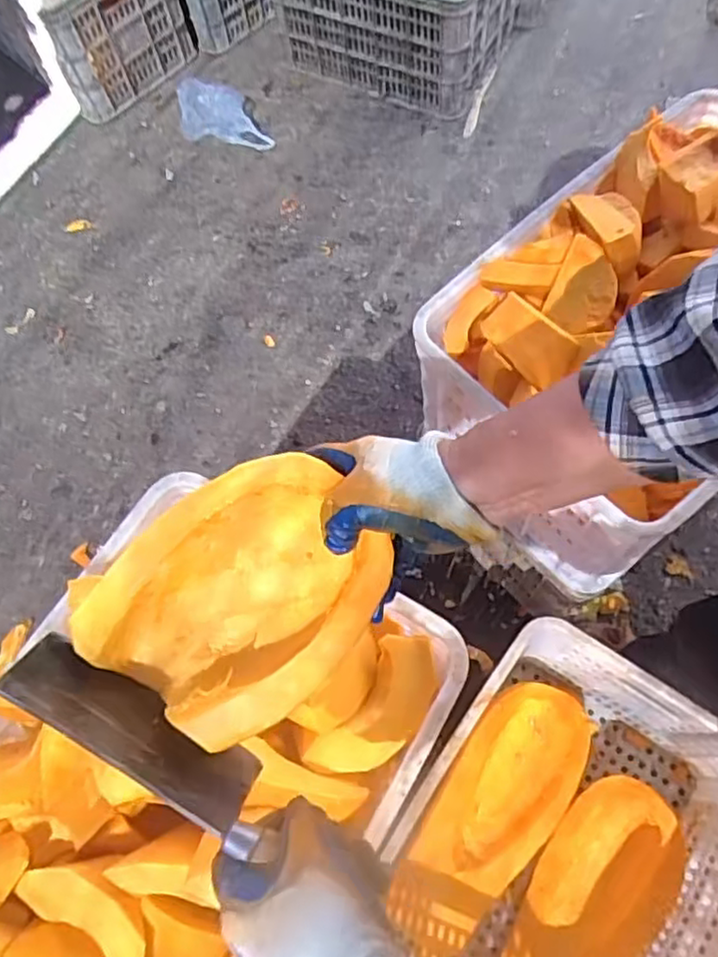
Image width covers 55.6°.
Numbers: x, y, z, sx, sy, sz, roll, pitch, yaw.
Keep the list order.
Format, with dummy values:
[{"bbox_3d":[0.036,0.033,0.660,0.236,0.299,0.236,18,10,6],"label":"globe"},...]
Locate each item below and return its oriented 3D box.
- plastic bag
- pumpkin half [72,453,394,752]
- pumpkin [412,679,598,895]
[{"bbox_3d":[-0.331,-0.892,1.670,0.254,0.068,0.169,4,67,7],"label":"plastic bag"},{"bbox_3d":[-0.085,0.094,0.465,0.218,0.090,0.145,-39,75,3],"label":"pumpkin half"},{"bbox_3d":[0.219,0.466,1.026,0.162,0.093,0.333,33,74,17],"label":"pumpkin"}]

